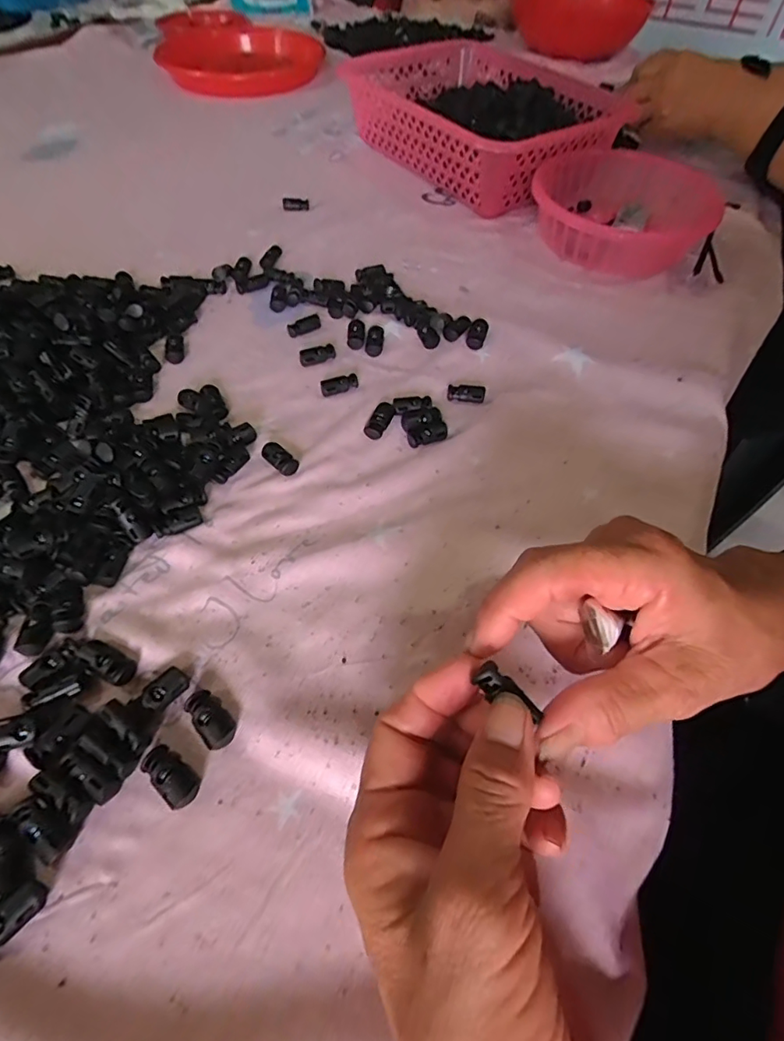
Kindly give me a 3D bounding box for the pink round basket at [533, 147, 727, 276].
[{"bbox_3d":[0.221,-0.300,0.498,0.158,0.059,0.160,2,56,-3],"label":"pink round basket"}]

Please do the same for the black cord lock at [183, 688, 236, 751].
[{"bbox_3d":[-0.086,0.094,0.239,0.015,0.007,0.028,-38,66,-25],"label":"black cord lock"}]

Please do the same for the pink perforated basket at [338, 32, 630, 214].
[{"bbox_3d":[0.101,-0.463,0.587,0.224,0.081,0.294,-32,64,-22],"label":"pink perforated basket"}]

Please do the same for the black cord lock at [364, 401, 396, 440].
[{"bbox_3d":[-0.008,-0.069,0.349,0.014,0.011,0.030,24,58,12],"label":"black cord lock"}]

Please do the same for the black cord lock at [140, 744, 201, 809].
[{"bbox_3d":[-0.099,0.114,0.225,0.029,0.008,0.015,35,61,18],"label":"black cord lock"}]

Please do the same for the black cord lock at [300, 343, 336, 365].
[{"bbox_3d":[-0.058,-0.129,0.393,0.029,0.007,0.014,-19,60,-15],"label":"black cord lock"}]

